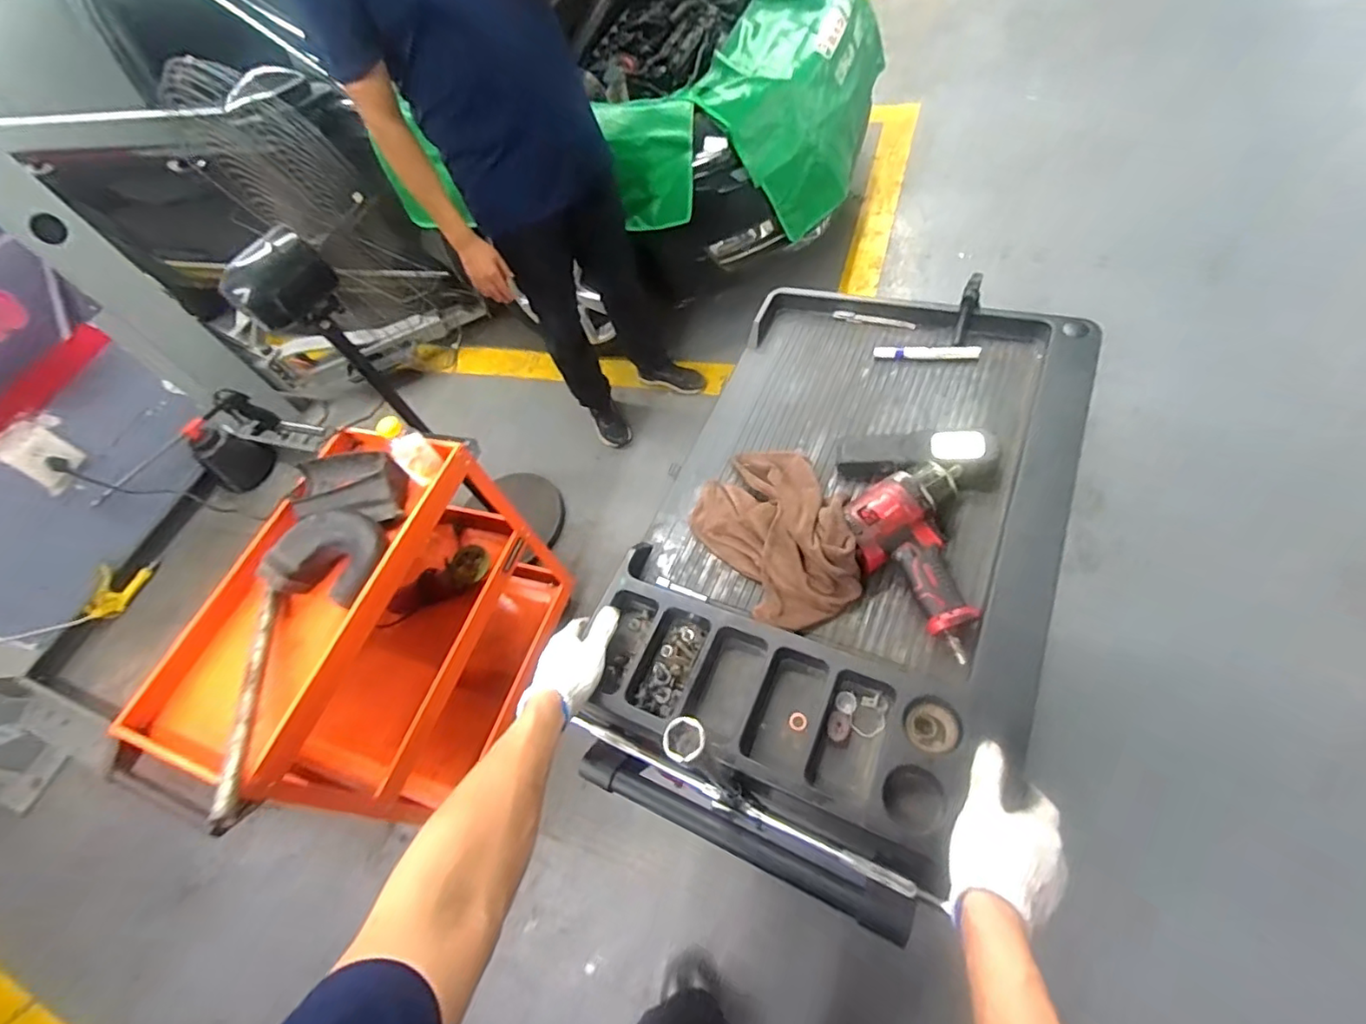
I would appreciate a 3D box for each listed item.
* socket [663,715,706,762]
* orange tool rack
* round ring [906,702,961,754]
[{"bbox_3d":[0.001,0.171,0.437,0.030,0.035,0.030,-1,64,1],"label":"socket"},{"bbox_3d":[-0.637,0.249,1.306,0.378,0.709,0.653,17,65,10],"label":"orange tool rack"},{"bbox_3d":[0.245,0.215,0.580,0.047,0.029,0.045,-1,64,1],"label":"round ring"}]

